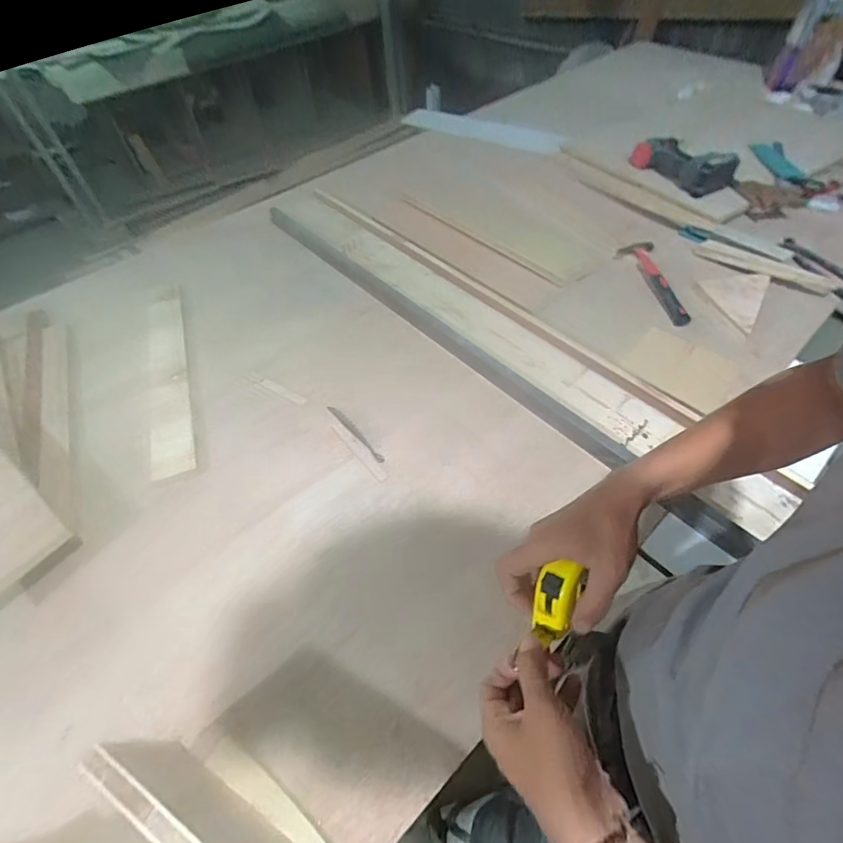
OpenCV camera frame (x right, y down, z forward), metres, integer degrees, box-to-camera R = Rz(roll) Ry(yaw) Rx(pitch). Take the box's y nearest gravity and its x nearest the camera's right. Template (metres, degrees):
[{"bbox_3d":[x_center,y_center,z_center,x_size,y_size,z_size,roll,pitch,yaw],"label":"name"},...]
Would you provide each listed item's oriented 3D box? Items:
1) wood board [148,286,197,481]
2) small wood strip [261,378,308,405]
[{"bbox_3d":[-0.485,-0.112,0.834,0.069,0.015,0.520,-19,55,-11],"label":"wood board"},{"bbox_3d":[-0.251,-0.055,0.788,0.104,0.004,0.017,25,59,22],"label":"small wood strip"}]

